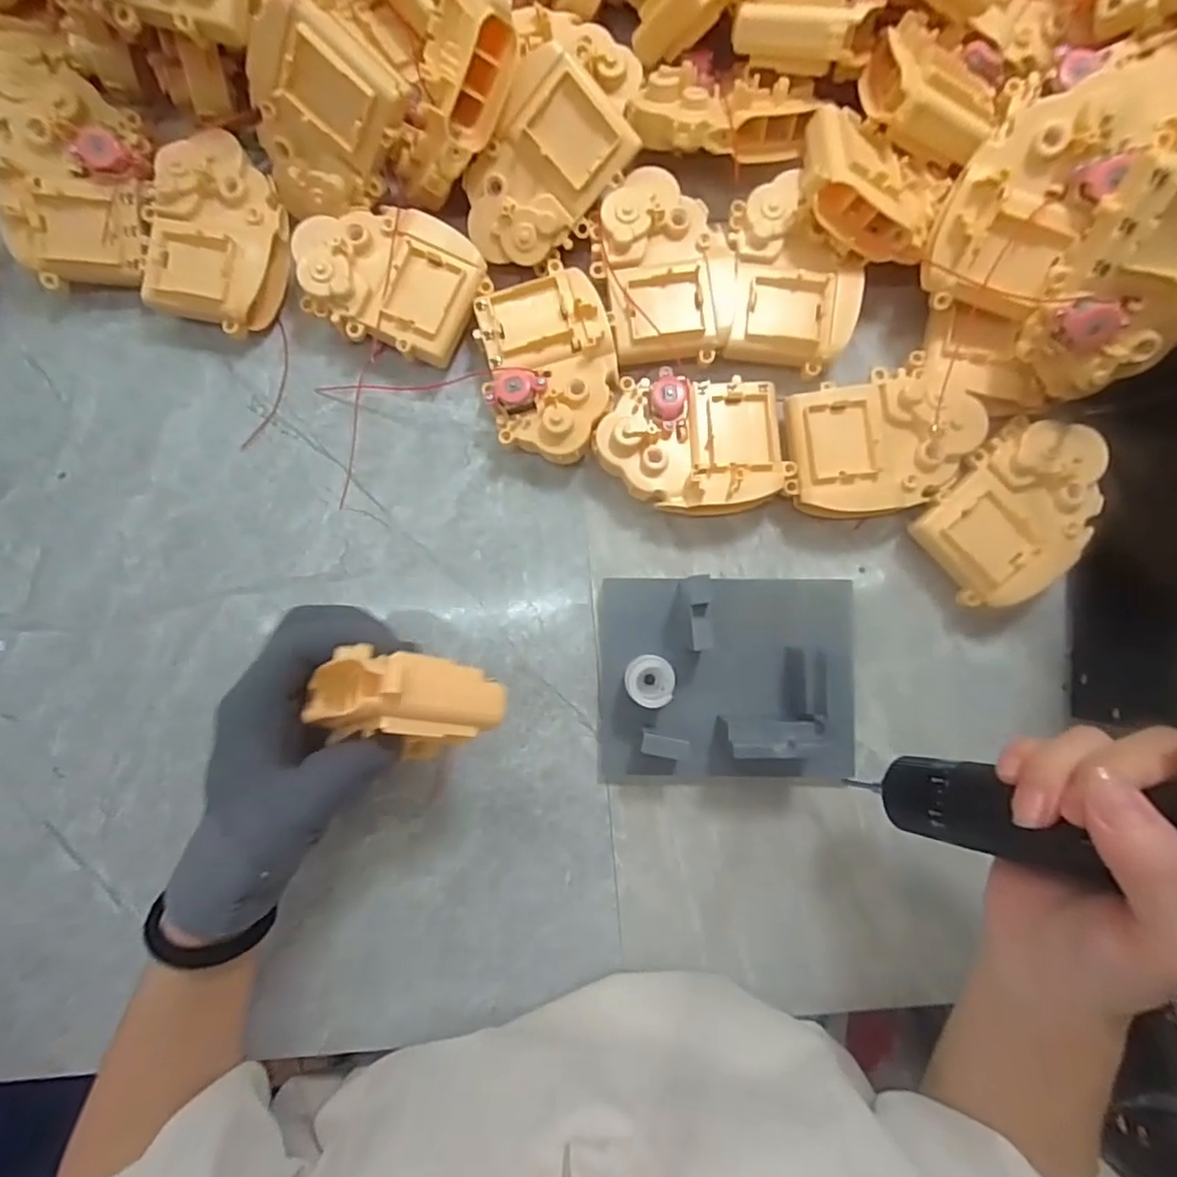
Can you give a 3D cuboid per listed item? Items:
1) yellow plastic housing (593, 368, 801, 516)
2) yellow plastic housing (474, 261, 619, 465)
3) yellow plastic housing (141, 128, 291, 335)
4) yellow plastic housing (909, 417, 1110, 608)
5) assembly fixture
[{"bbox_3d":[0.057,-0.076,0.340,0.104,0.035,0.074,3,87,1],"label":"yellow plastic housing"},{"bbox_3d":[-0.020,-0.120,0.344,0.069,0.034,0.099,-12,87,0],"label":"yellow plastic housing"},{"bbox_3d":[-0.206,-0.196,0.350,0.072,0.036,0.099,18,87,2],"label":"yellow plastic housing"},{"bbox_3d":[0.231,-0.040,0.336,0.100,0.035,0.073,-34,87,-1],"label":"yellow plastic housing"},{"bbox_3d":[0.076,0.050,0.329,0.137,0.041,0.111,0,87,1],"label":"assembly fixture"}]

